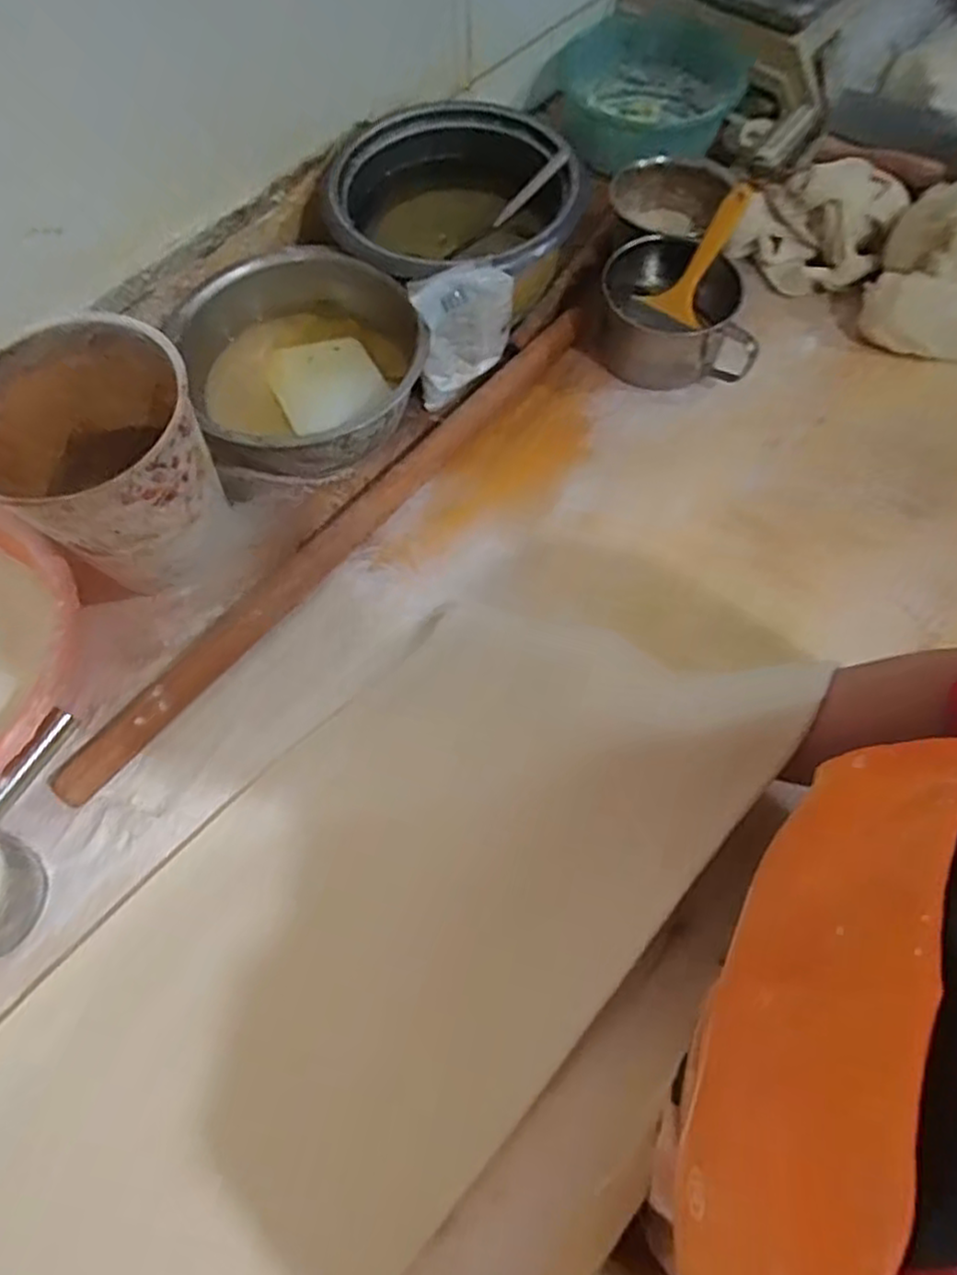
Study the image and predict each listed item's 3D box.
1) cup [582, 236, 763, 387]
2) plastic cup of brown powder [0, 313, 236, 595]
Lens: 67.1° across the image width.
[{"bbox_3d":[0.203,-0.335,0.746,0.159,0.091,0.131,12,67,6],"label":"cup"},{"bbox_3d":[-0.309,-0.145,0.605,0.166,0.163,0.166,0,66,0],"label":"plastic cup of brown powder"}]

